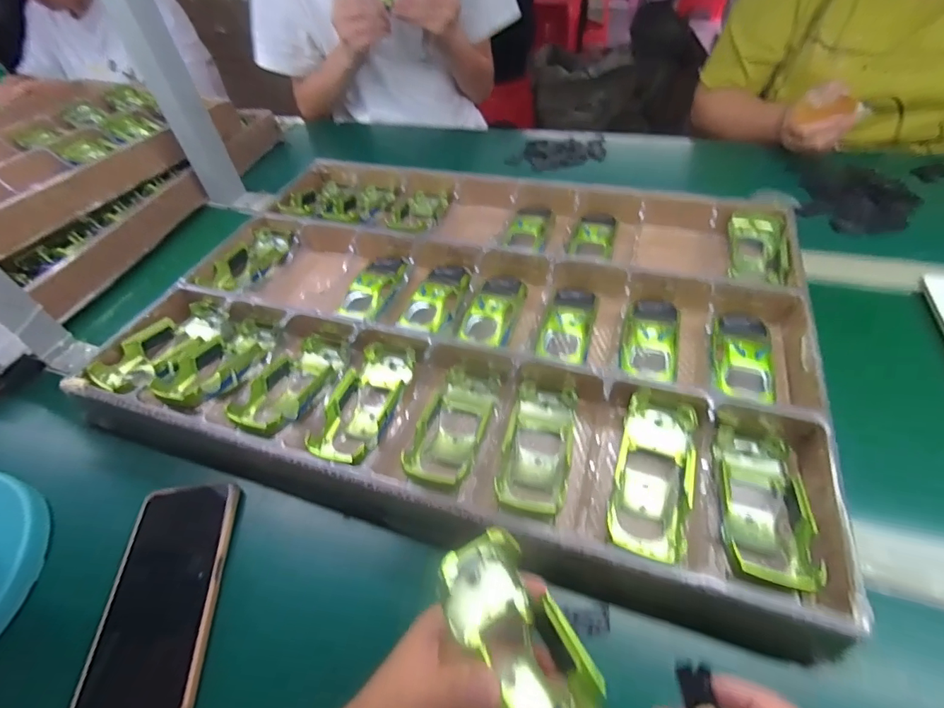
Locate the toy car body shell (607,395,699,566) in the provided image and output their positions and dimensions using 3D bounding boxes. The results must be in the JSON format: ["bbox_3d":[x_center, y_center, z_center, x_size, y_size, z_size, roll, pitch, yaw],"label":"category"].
[{"bbox_3d":[0.142,0.093,0.354,0.057,0.033,0.131,13,52,17],"label":"toy car body shell"}]

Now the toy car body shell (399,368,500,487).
[{"bbox_3d":[-0.013,0.057,0.391,0.059,0.037,0.130,9,51,14],"label":"toy car body shell"}]

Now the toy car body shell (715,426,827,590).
[{"bbox_3d":[0.213,0.107,0.337,0.054,0.043,0.131,11,51,16],"label":"toy car body shell"}]

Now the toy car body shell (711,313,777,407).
[{"bbox_3d":[0.250,0.003,0.422,0.050,0.032,0.115,12,51,16],"label":"toy car body shell"}]

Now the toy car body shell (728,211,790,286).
[{"bbox_3d":[0.325,-0.122,0.520,0.057,0.029,0.107,13,52,17],"label":"toy car body shell"}]

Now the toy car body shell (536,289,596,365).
[{"bbox_3d":[0.097,-0.025,0.458,0.047,0.034,0.105,11,51,15],"label":"toy car body shell"}]

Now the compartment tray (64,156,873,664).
[{"bbox_3d":[-0.006,-0.051,0.489,0.644,0.051,0.463,12,52,16],"label":"compartment tray"}]

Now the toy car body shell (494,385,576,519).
[{"bbox_3d":[0.055,0.072,0.373,0.056,0.038,0.129,8,51,13],"label":"toy car body shell"}]

